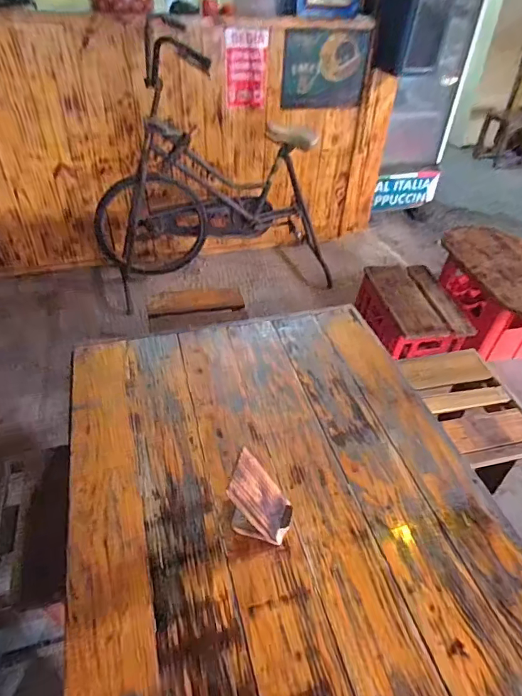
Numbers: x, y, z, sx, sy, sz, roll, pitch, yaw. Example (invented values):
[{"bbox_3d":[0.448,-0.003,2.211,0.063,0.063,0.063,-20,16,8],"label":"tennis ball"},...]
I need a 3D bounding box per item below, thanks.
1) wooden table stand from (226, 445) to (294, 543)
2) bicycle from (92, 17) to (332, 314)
[{"bbox_3d":[0.002,0.233,0.677,0.086,0.122,0.080,12,41,12],"label":"wooden table stand"},{"bbox_3d":[-0.192,-0.734,1.843,0.998,0.973,0.473,-10,41,-14],"label":"bicycle"}]

